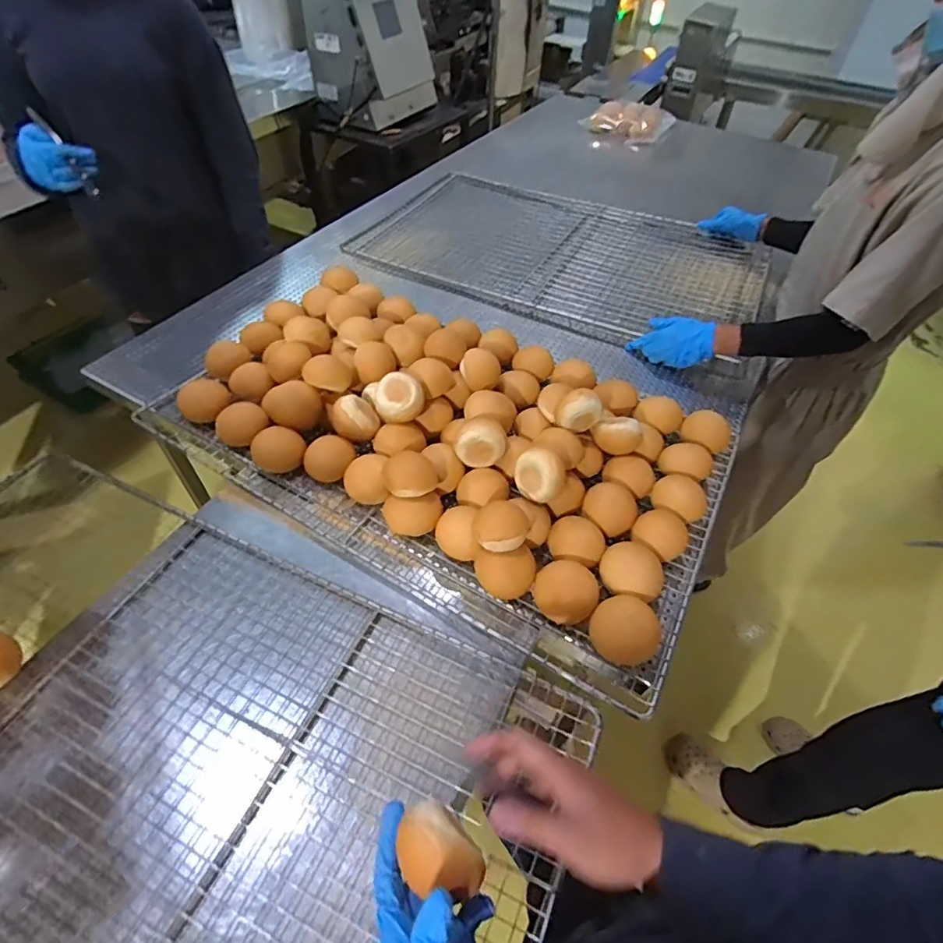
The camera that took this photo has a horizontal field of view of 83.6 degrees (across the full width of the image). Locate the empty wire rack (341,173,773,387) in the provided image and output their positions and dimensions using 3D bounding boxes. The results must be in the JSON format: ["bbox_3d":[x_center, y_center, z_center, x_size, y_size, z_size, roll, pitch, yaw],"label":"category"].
[{"bbox_3d":[0.232,-0.522,1.275,0.911,0.025,0.546,24,53,16],"label":"empty wire rack"}]

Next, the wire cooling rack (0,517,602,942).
[{"bbox_3d":[-0.236,0.330,0.518,0.590,0.032,0.540,23,52,12],"label":"wire cooling rack"}]

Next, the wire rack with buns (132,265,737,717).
[{"bbox_3d":[-0.042,-0.092,0.831,0.837,0.118,0.484,27,53,17],"label":"wire rack with buns"}]

